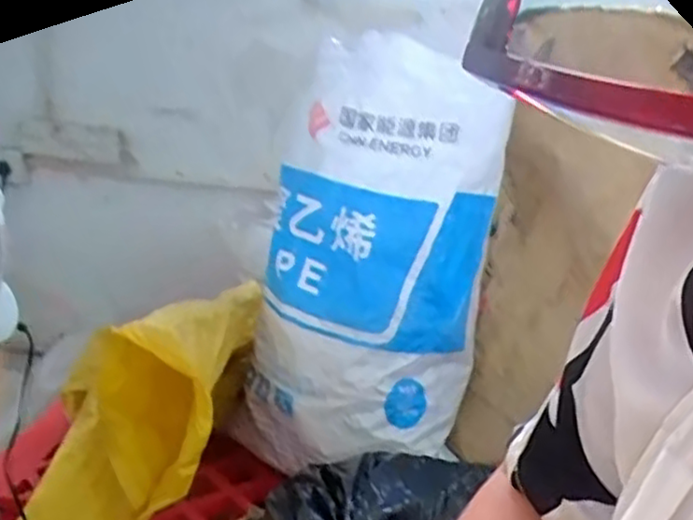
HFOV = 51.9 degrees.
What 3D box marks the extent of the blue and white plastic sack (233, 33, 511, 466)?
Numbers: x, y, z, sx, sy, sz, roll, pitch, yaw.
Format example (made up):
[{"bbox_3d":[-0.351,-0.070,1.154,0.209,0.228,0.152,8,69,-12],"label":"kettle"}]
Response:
[{"bbox_3d":[0.035,0.007,1.113,0.388,0.627,0.247,3,15,-3],"label":"blue and white plastic sack"}]

